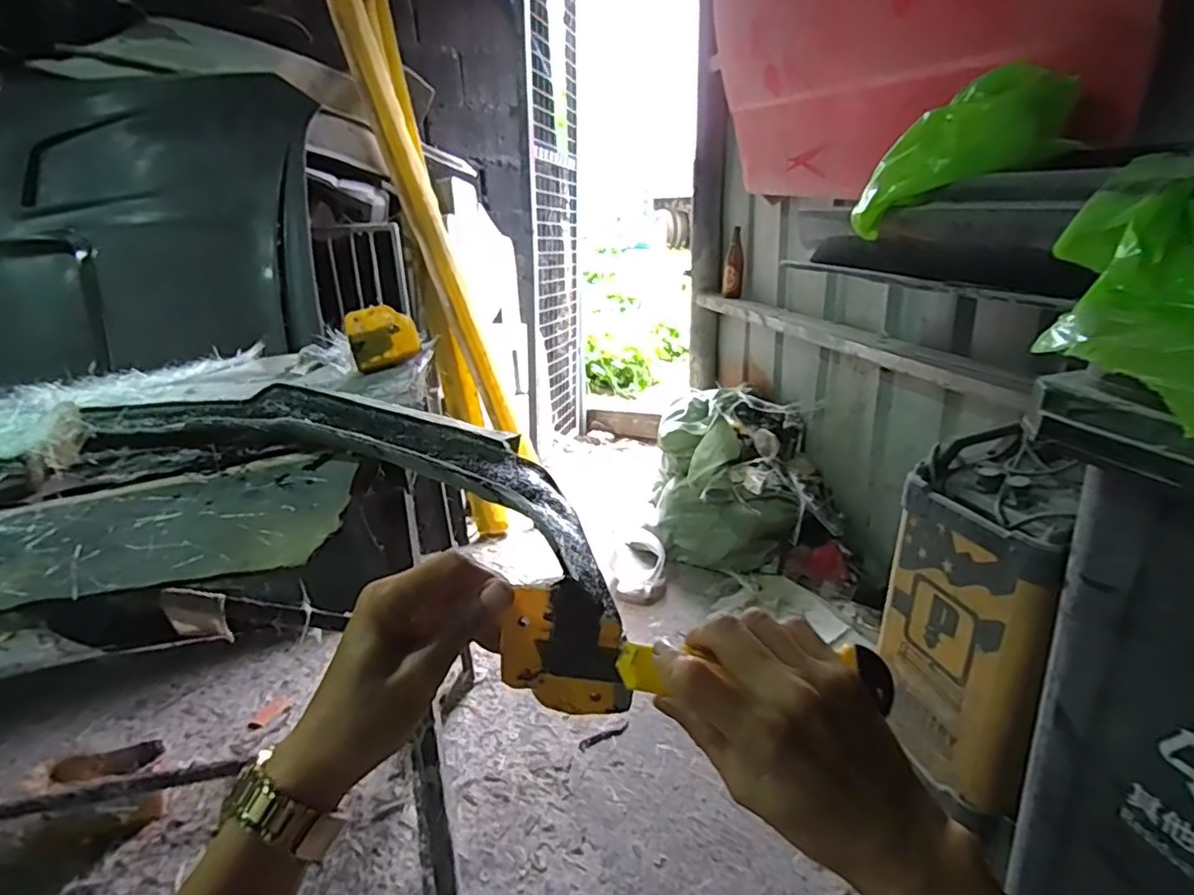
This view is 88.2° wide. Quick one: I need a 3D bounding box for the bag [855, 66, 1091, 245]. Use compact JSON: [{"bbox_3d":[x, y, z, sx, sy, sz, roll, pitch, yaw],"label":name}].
[{"bbox_3d":[0.549,-0.455,0.947,0.326,0.148,0.110,-26,12,22],"label":"bag"}]

